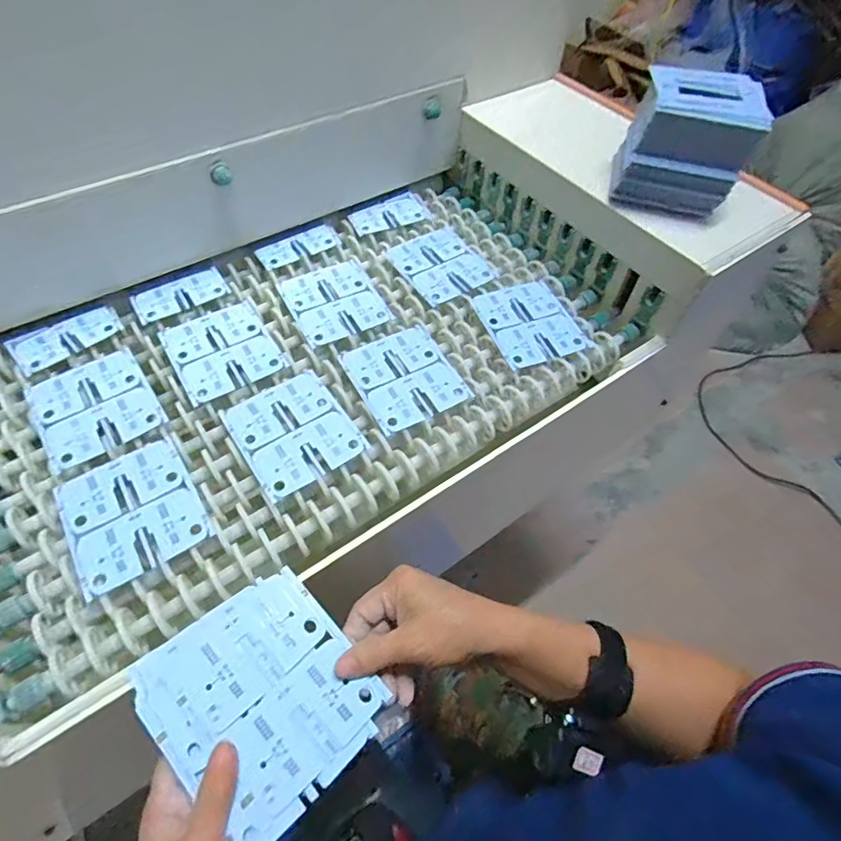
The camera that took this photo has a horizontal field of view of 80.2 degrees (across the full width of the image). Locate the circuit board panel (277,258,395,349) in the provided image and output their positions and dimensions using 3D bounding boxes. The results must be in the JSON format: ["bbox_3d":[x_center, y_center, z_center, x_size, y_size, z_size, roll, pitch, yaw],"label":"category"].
[{"bbox_3d":[-0.104,-0.147,0.604,0.106,0.005,0.118,-24,61,-19],"label":"circuit board panel"}]

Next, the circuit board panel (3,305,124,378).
[{"bbox_3d":[-0.396,-0.096,0.559,0.108,0.009,0.062,-37,66,-25],"label":"circuit board panel"}]

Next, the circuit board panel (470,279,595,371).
[{"bbox_3d":[0.132,-0.119,0.601,0.109,0.005,0.115,-17,62,-15],"label":"circuit board panel"}]

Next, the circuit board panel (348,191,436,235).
[{"bbox_3d":[-0.044,-0.295,0.713,0.114,0.006,0.059,-24,66,-17],"label":"circuit board panel"}]

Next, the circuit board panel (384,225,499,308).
[{"bbox_3d":[0.026,-0.206,0.655,0.106,0.006,0.120,-27,63,-18],"label":"circuit board panel"}]

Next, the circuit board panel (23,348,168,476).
[{"bbox_3d":[-0.330,-0.017,0.504,0.106,0.008,0.122,-30,63,-22],"label":"circuit board panel"}]

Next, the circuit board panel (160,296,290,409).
[{"bbox_3d":[-0.219,-0.081,0.551,0.106,0.005,0.116,-27,62,-21],"label":"circuit board panel"}]

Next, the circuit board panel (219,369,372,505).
[{"bbox_3d":[-0.125,0.009,0.494,0.106,0.005,0.118,-30,63,-22],"label":"circuit board panel"}]

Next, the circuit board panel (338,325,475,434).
[{"bbox_3d":[-0.017,-0.049,0.540,0.106,0.006,0.117,-24,60,-19],"label":"circuit board panel"}]

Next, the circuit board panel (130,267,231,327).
[{"bbox_3d":[-0.289,-0.152,0.602,0.106,0.006,0.053,-28,62,-21],"label":"circuit board panel"}]

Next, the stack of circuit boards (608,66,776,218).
[{"bbox_3d":[0.294,-0.309,0.557,0.121,0.108,0.100,17,56,7],"label":"stack of circuit boards"}]

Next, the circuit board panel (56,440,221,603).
[{"bbox_3d":[-0.254,0.079,0.440,0.105,0.006,0.120,-29,63,-22],"label":"circuit board panel"}]

